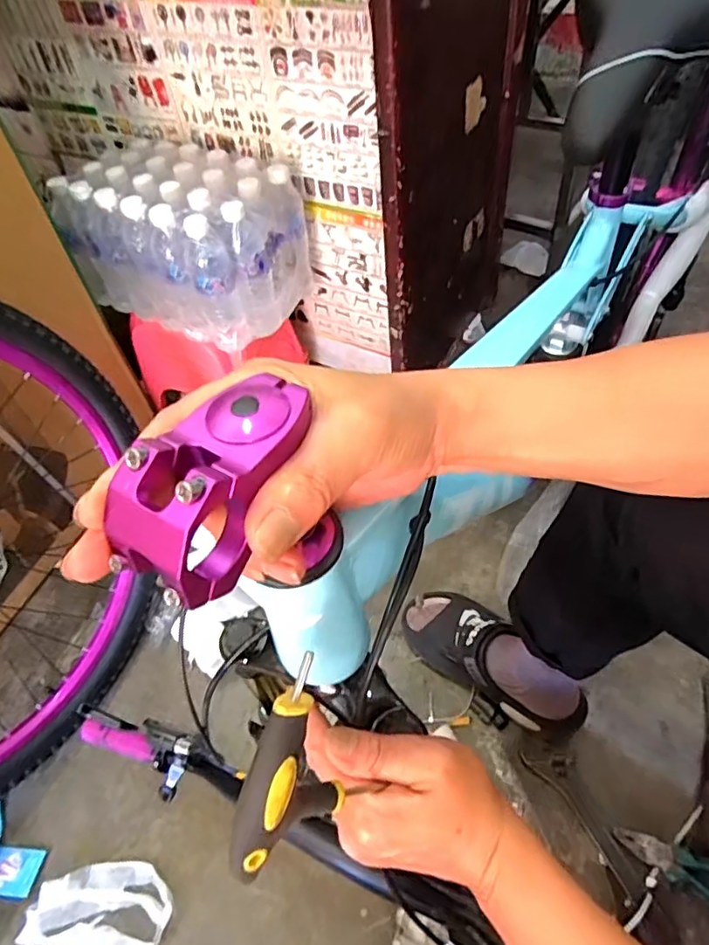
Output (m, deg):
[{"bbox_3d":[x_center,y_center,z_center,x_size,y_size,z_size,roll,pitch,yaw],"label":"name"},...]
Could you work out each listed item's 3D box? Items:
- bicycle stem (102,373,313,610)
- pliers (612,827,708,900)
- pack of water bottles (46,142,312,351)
[{"bbox_3d":[-0.048,0.002,0.204,0.041,0.042,0.082,24,58,22],"label":"bicycle stem"},{"bbox_3d":[0.397,0.461,0.637,0.186,0.025,0.045,20,57,20],"label":"pliers"},{"bbox_3d":[-0.275,-0.397,0.944,0.345,0.214,0.245,22,58,21],"label":"pack of water bottles"}]

